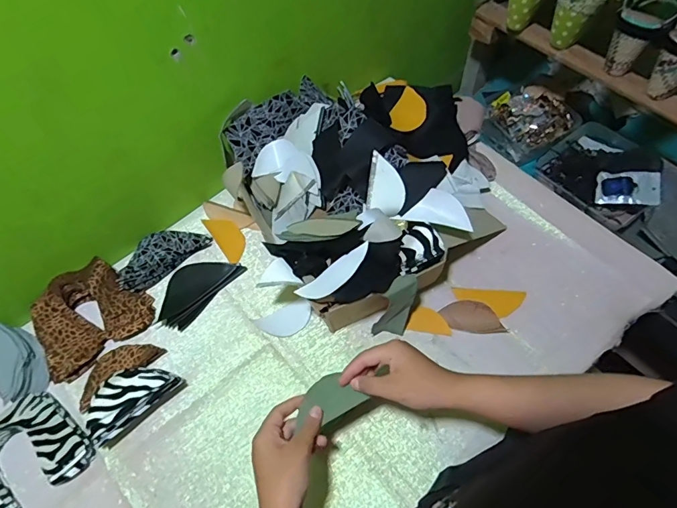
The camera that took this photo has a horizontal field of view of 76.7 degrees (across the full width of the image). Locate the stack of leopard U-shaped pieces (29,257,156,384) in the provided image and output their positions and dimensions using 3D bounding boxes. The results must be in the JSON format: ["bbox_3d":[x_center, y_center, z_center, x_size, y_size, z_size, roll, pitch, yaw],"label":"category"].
[{"bbox_3d":[-0.379,0.086,0.639,0.156,0.039,0.134,-37,66,-16],"label":"stack of leopard U-shaped pieces"}]

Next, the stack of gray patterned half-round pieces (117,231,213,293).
[{"bbox_3d":[-0.291,-0.003,0.697,0.144,0.025,0.073,-40,67,-17],"label":"stack of gray patterned half-round pieces"}]

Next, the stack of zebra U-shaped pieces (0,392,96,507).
[{"bbox_3d":[-0.422,0.269,0.563,0.161,0.031,0.135,-39,67,-17],"label":"stack of zebra U-shaped pieces"}]

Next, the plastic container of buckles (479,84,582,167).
[{"bbox_3d":[0.405,-0.283,0.919,0.152,0.059,0.164,-36,65,-16],"label":"plastic container of buckles"}]

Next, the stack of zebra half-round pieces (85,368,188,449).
[{"bbox_3d":[-0.278,0.194,0.577,0.120,0.062,0.060,-37,66,-16],"label":"stack of zebra half-round pieces"}]

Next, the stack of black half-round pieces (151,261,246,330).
[{"bbox_3d":[-0.229,0.048,0.676,0.084,0.016,0.139,37,69,20],"label":"stack of black half-round pieces"}]

